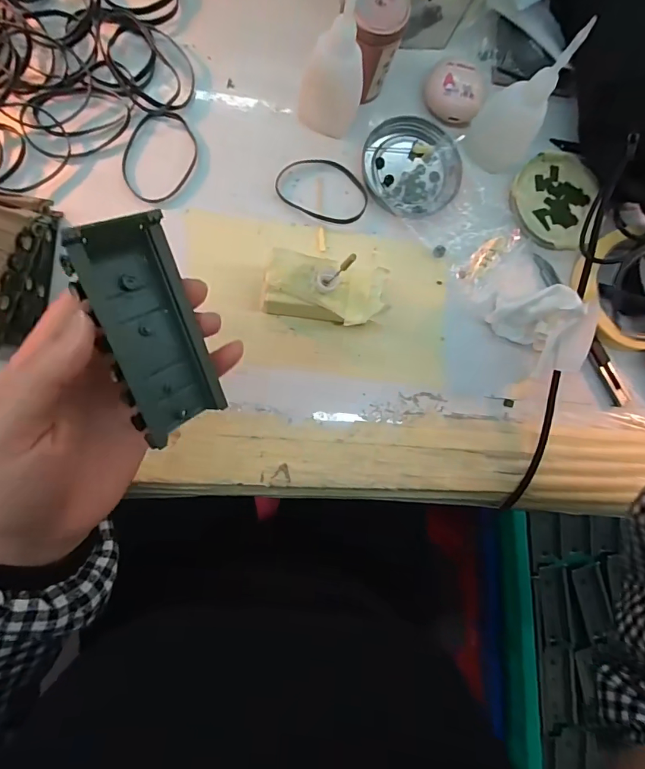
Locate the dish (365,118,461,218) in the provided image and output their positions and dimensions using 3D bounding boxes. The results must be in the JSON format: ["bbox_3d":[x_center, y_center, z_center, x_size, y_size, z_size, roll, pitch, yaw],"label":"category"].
[{"bbox_3d":[0.071,-0.168,0.340,0.075,0.014,0.076,1,84,-9],"label":"dish"}]

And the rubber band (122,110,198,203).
[{"bbox_3d":[-0.118,-0.165,0.311,0.049,0.004,0.070,22,83,-7],"label":"rubber band"}]

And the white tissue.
[{"bbox_3d":[0.168,-0.042,0.322,0.044,0.045,0.067,-38,91,-11],"label":"white tissue"}]

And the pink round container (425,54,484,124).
[{"bbox_3d":[0.105,-0.232,0.340,0.045,0.016,0.041,1,86,-9],"label":"pink round container"}]

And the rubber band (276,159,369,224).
[{"bbox_3d":[0.001,-0.149,0.329,0.069,0.004,0.049,23,81,-6],"label":"rubber band"}]

